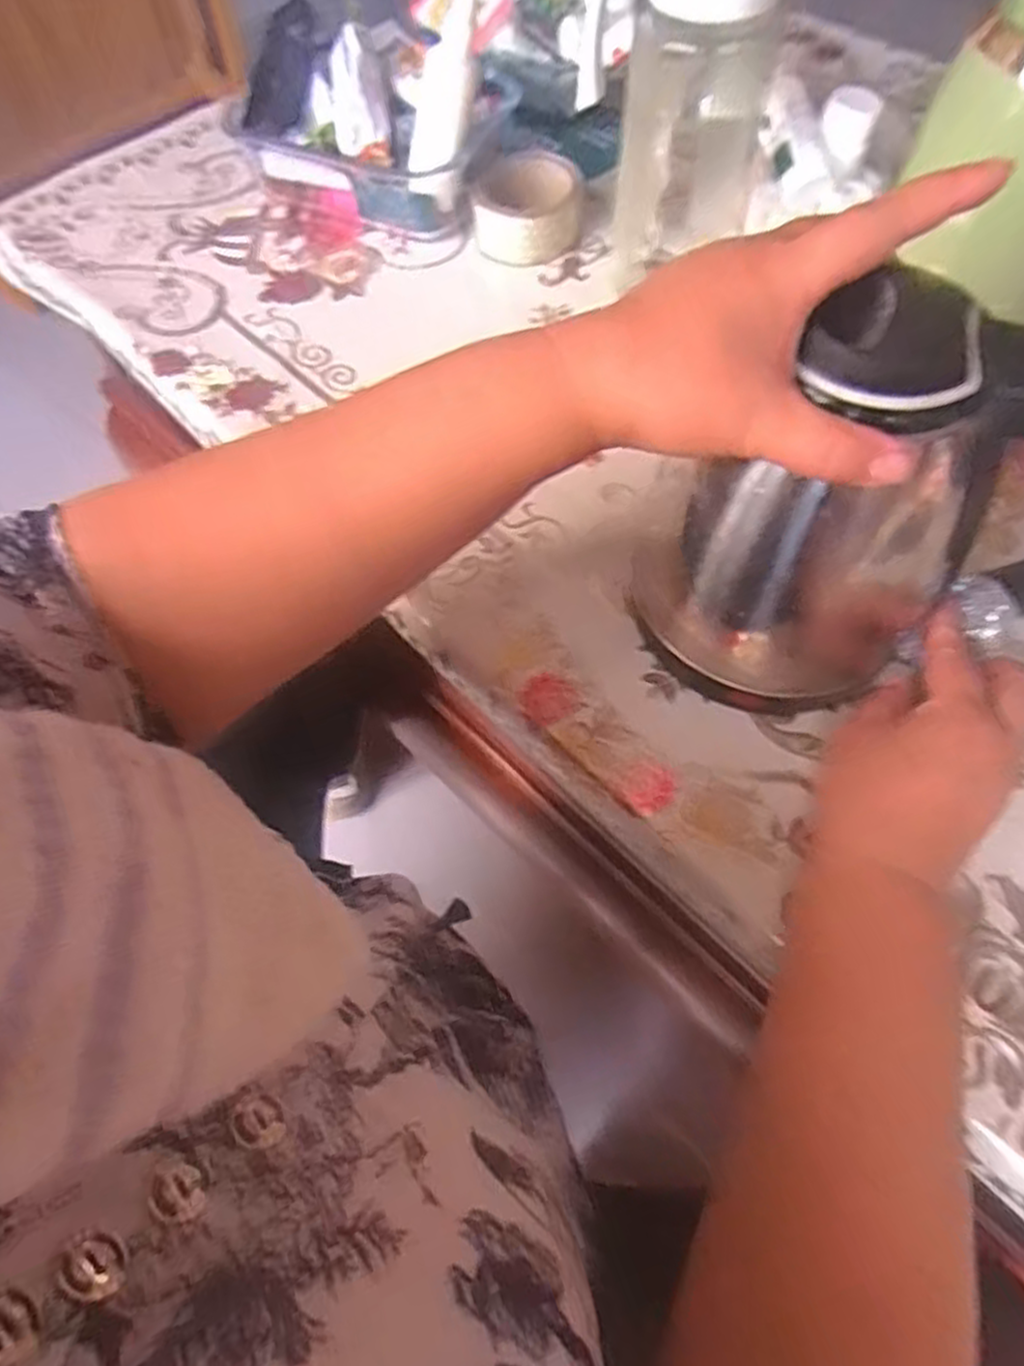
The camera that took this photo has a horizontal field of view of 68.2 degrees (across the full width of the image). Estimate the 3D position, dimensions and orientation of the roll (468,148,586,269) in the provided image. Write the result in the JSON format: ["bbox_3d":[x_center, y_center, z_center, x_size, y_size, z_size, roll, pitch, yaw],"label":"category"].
[{"bbox_3d":[0.015,-0.388,0.613,0.093,0.045,0.093,-1,62,1],"label":"roll"}]

